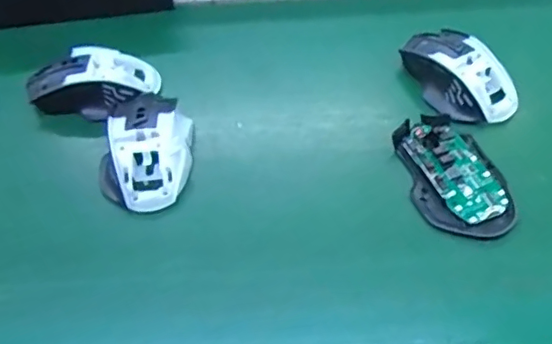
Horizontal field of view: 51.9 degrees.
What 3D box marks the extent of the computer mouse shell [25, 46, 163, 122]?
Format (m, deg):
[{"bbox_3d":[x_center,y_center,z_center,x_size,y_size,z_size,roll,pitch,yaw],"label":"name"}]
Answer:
[{"bbox_3d":[-0.168,-0.084,0.520,0.115,0.033,0.070,-6,52,1],"label":"computer mouse shell"}]

